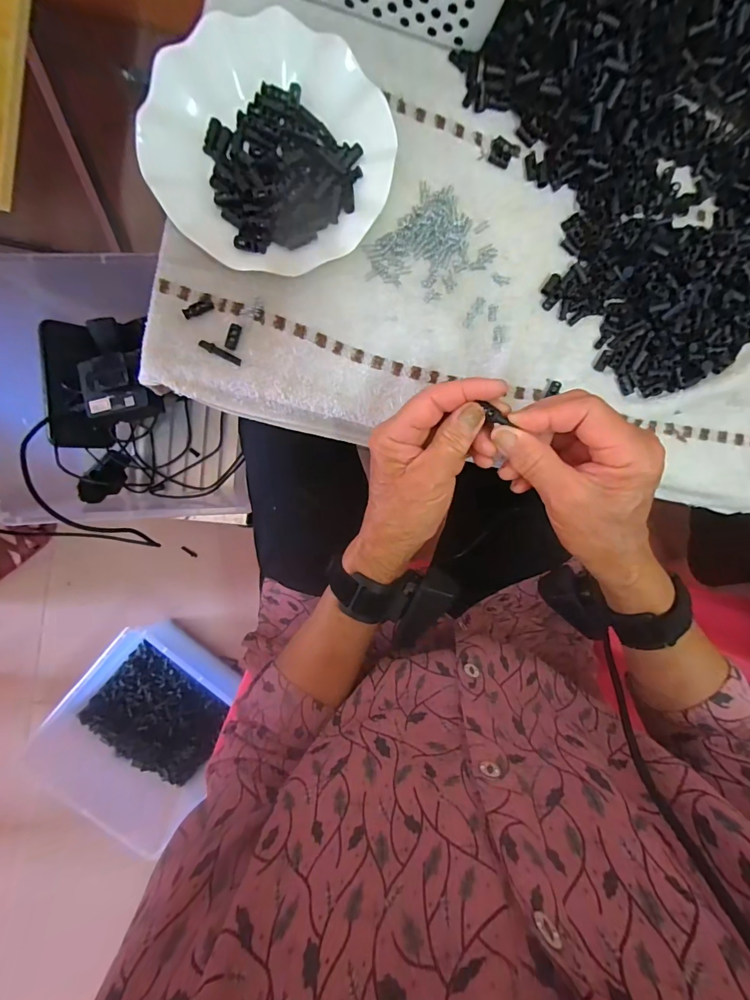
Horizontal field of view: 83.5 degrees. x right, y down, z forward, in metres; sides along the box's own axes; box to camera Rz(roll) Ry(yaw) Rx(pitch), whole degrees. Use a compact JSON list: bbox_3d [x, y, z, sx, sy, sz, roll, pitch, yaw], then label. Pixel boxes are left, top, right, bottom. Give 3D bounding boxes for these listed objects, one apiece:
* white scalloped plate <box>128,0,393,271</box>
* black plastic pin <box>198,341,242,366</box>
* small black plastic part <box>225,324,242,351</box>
[{"bbox_3d":[-0.079,-0.273,0.324,0.175,0.026,0.180,-1,95,-6],"label":"white scalloped plate"},{"bbox_3d":[-0.127,-0.121,0.343,0.035,0.004,0.007,25,91,-8],"label":"black plastic pin"},{"bbox_3d":[-0.116,-0.134,0.344,0.009,0.004,0.021,15,93,-7],"label":"small black plastic part"}]

